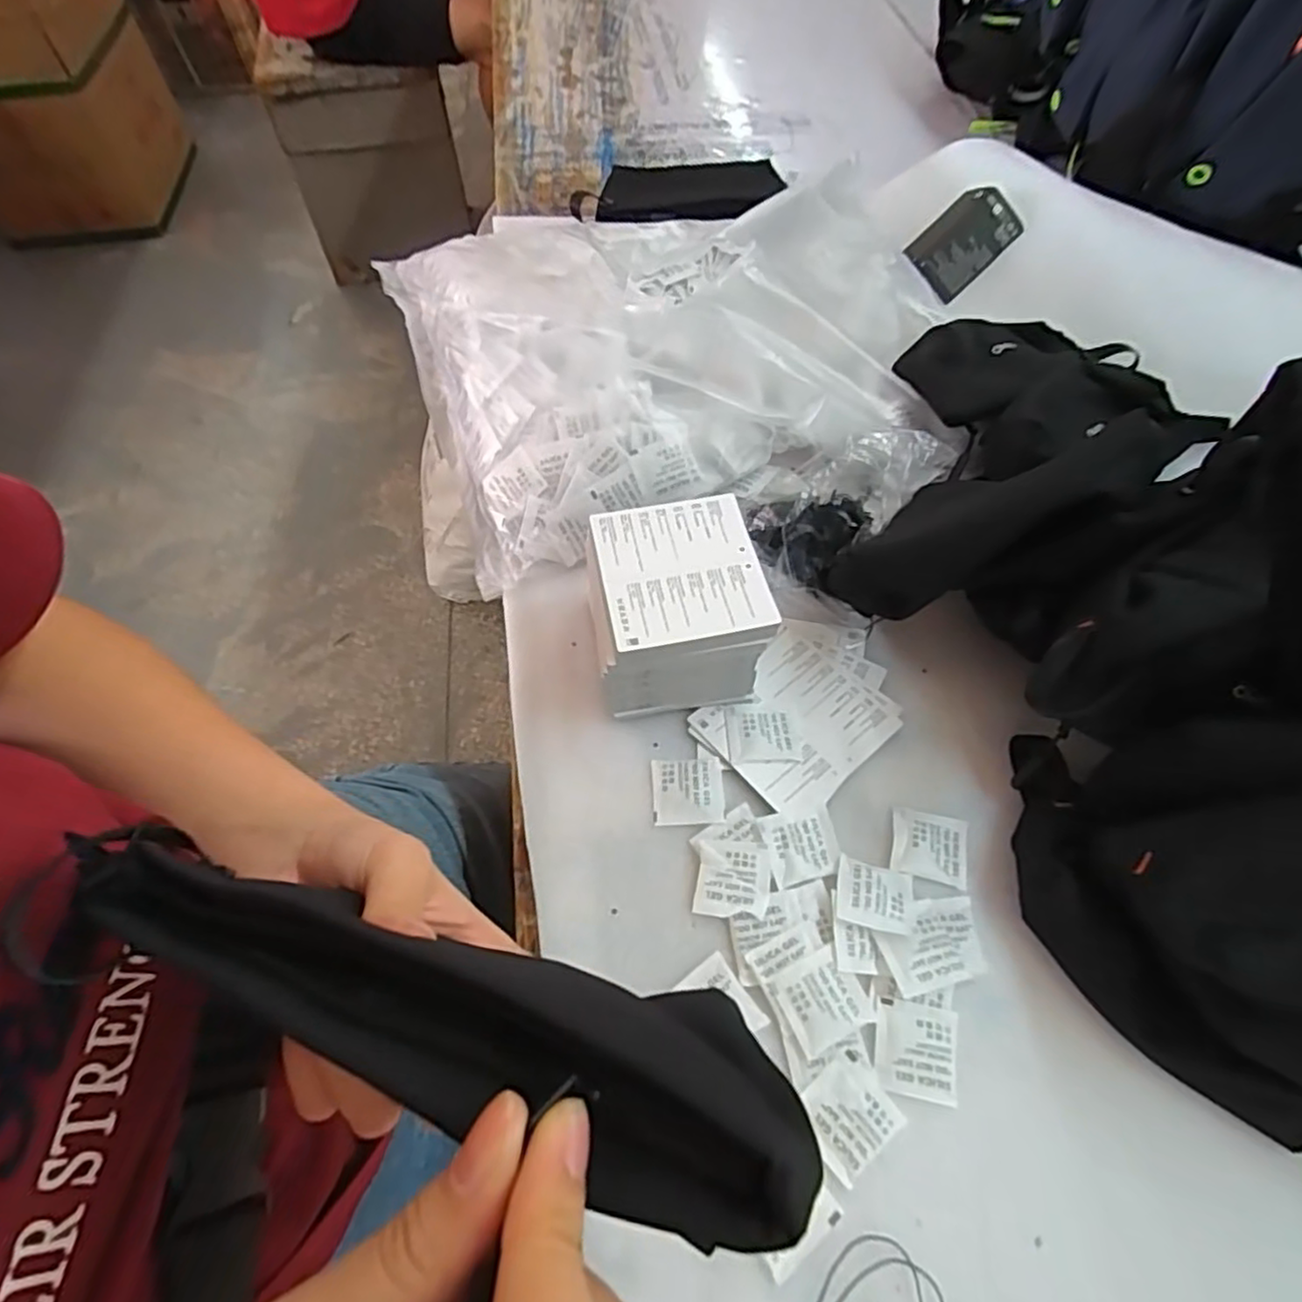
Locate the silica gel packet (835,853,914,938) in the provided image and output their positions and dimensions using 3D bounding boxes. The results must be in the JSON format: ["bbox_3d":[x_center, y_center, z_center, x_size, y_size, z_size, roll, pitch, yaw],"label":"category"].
[{"bbox_3d":[0.120,0.130,0.366,0.040,0.008,0.036,13,61,11],"label":"silica gel packet"}]

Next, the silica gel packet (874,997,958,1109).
[{"bbox_3d":[0.130,0.196,0.337,0.039,0.005,0.040,9,61,8],"label":"silica gel packet"}]

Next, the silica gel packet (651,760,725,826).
[{"bbox_3d":[0.021,0.082,0.402,0.042,0.004,0.038,-2,60,2],"label":"silica gel packet"}]

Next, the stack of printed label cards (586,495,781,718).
[{"bbox_3d":[0.015,-0.027,0.422,0.097,0.078,0.101,-9,60,-2],"label":"stack of printed label cards"}]

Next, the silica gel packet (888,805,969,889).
[{"bbox_3d":[0.158,0.111,0.390,0.042,0.008,0.039,10,61,9],"label":"silica gel packet"}]

